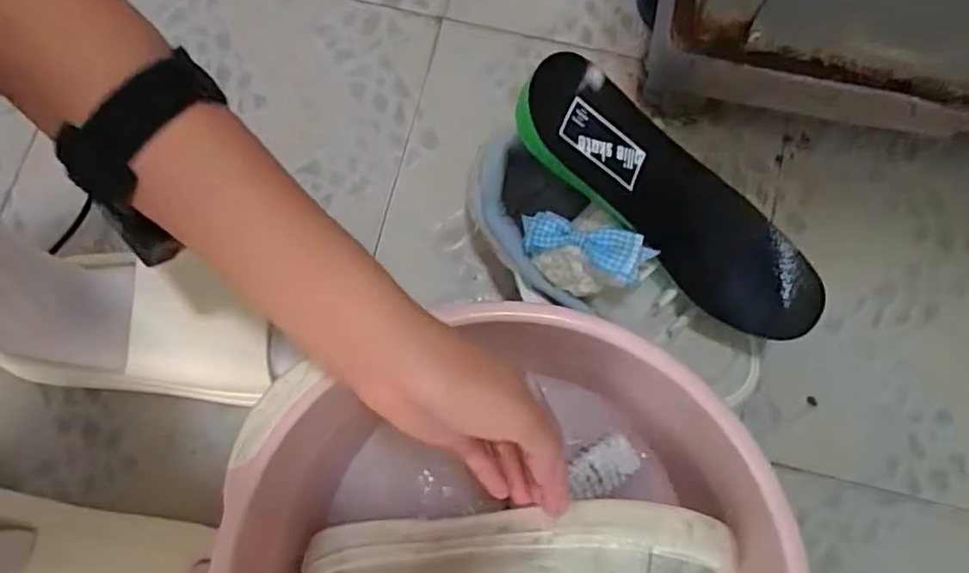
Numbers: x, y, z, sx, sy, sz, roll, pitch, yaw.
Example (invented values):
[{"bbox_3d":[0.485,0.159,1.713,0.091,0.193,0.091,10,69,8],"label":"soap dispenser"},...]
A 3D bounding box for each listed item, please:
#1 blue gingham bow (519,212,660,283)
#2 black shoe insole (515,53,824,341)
[{"bbox_3d":[0.058,-0.025,0.382,0.080,0.015,0.027,17,78,23],"label":"blue gingham bow"},{"bbox_3d":[0.115,-0.052,0.385,0.224,0.033,0.074,36,79,-16],"label":"black shoe insole"}]

